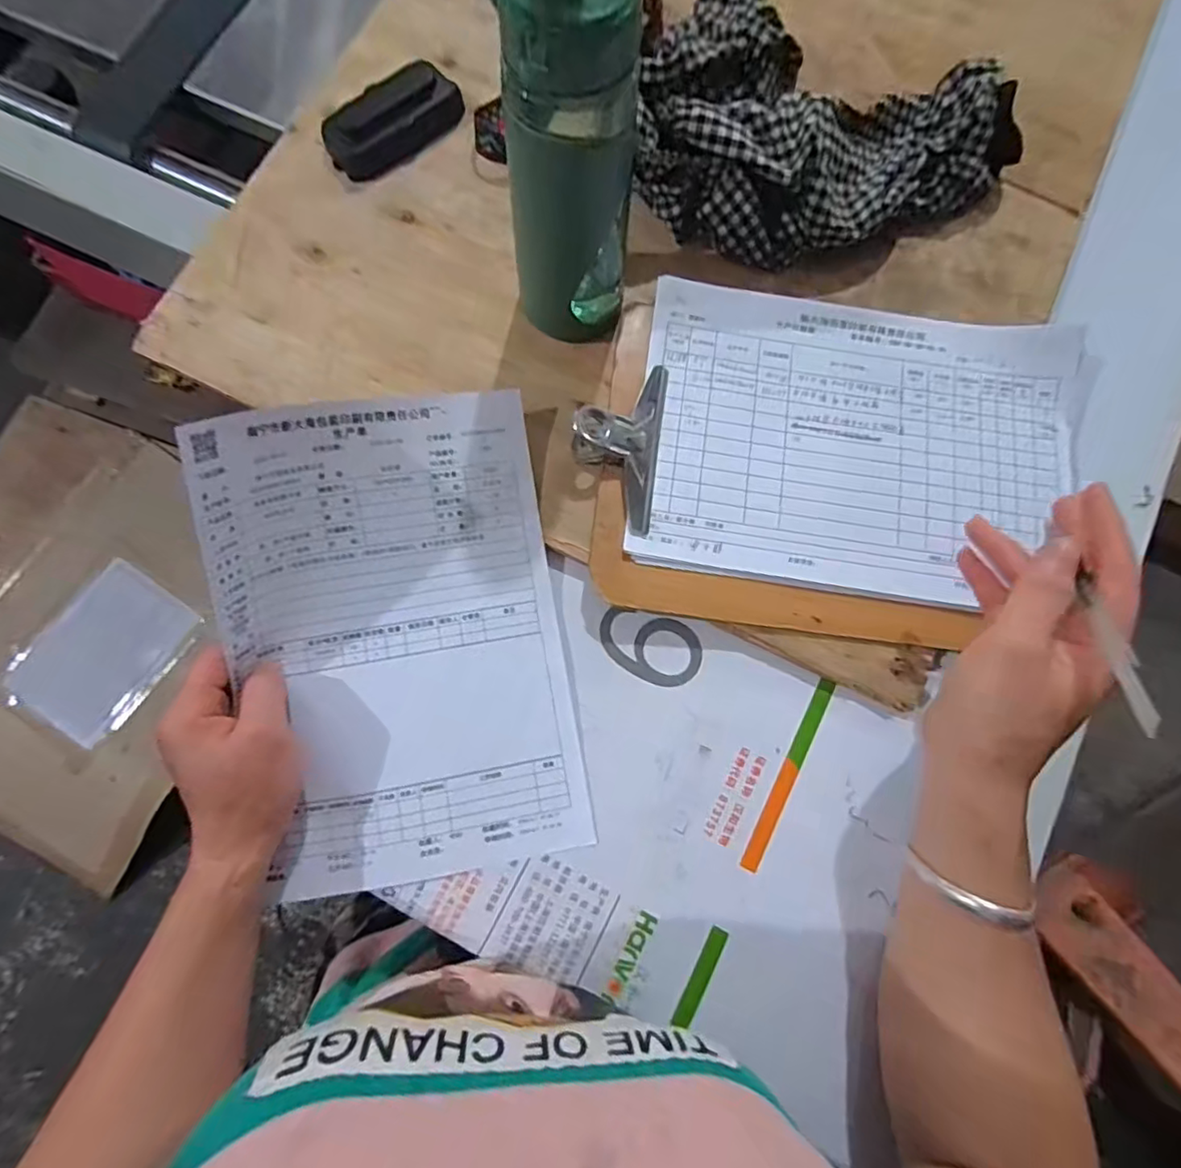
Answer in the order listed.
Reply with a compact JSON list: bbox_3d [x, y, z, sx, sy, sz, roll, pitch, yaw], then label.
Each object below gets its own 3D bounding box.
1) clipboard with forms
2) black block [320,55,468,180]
[{"bbox_3d":[0.170,-0.086,0.397,0.337,0.029,0.236,5,78,0],"label":"clipboard with forms"},{"bbox_3d":[-0.149,-0.348,0.443,0.101,0.024,0.047,-43,82,-9],"label":"black block"}]

